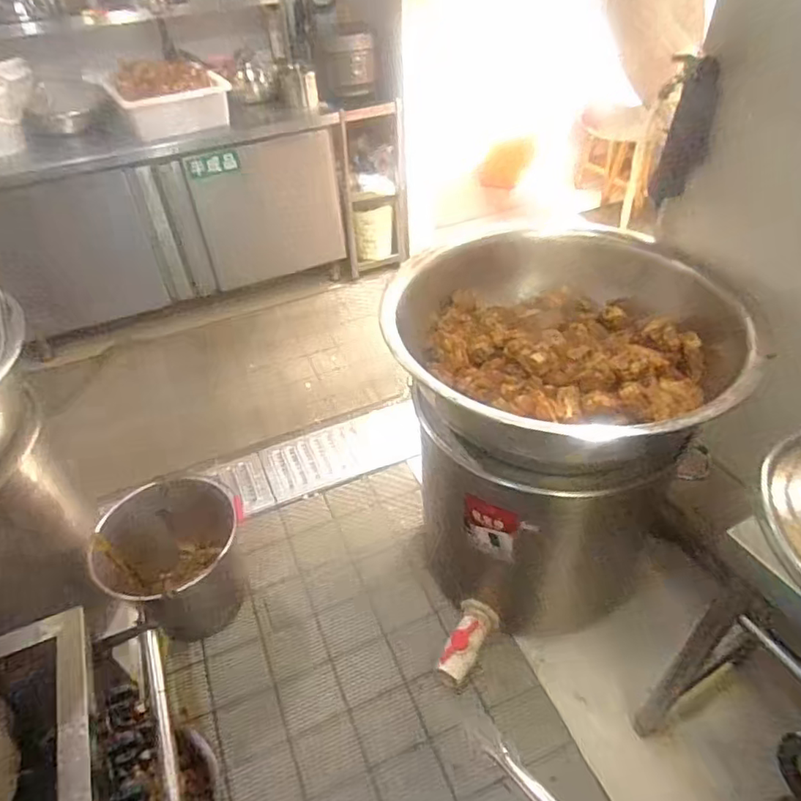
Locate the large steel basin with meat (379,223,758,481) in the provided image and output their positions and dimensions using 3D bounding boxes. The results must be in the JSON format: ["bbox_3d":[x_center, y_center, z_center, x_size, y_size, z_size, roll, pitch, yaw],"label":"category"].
[{"bbox_3d":[0.319,-0.092,1.228,0.646,0.266,0.670,-1,42,1],"label":"large steel basin with meat"}]

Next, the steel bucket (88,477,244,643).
[{"bbox_3d":[-0.599,0.420,1.529,0.332,0.274,0.374,-10,42,-9],"label":"steel bucket"}]

